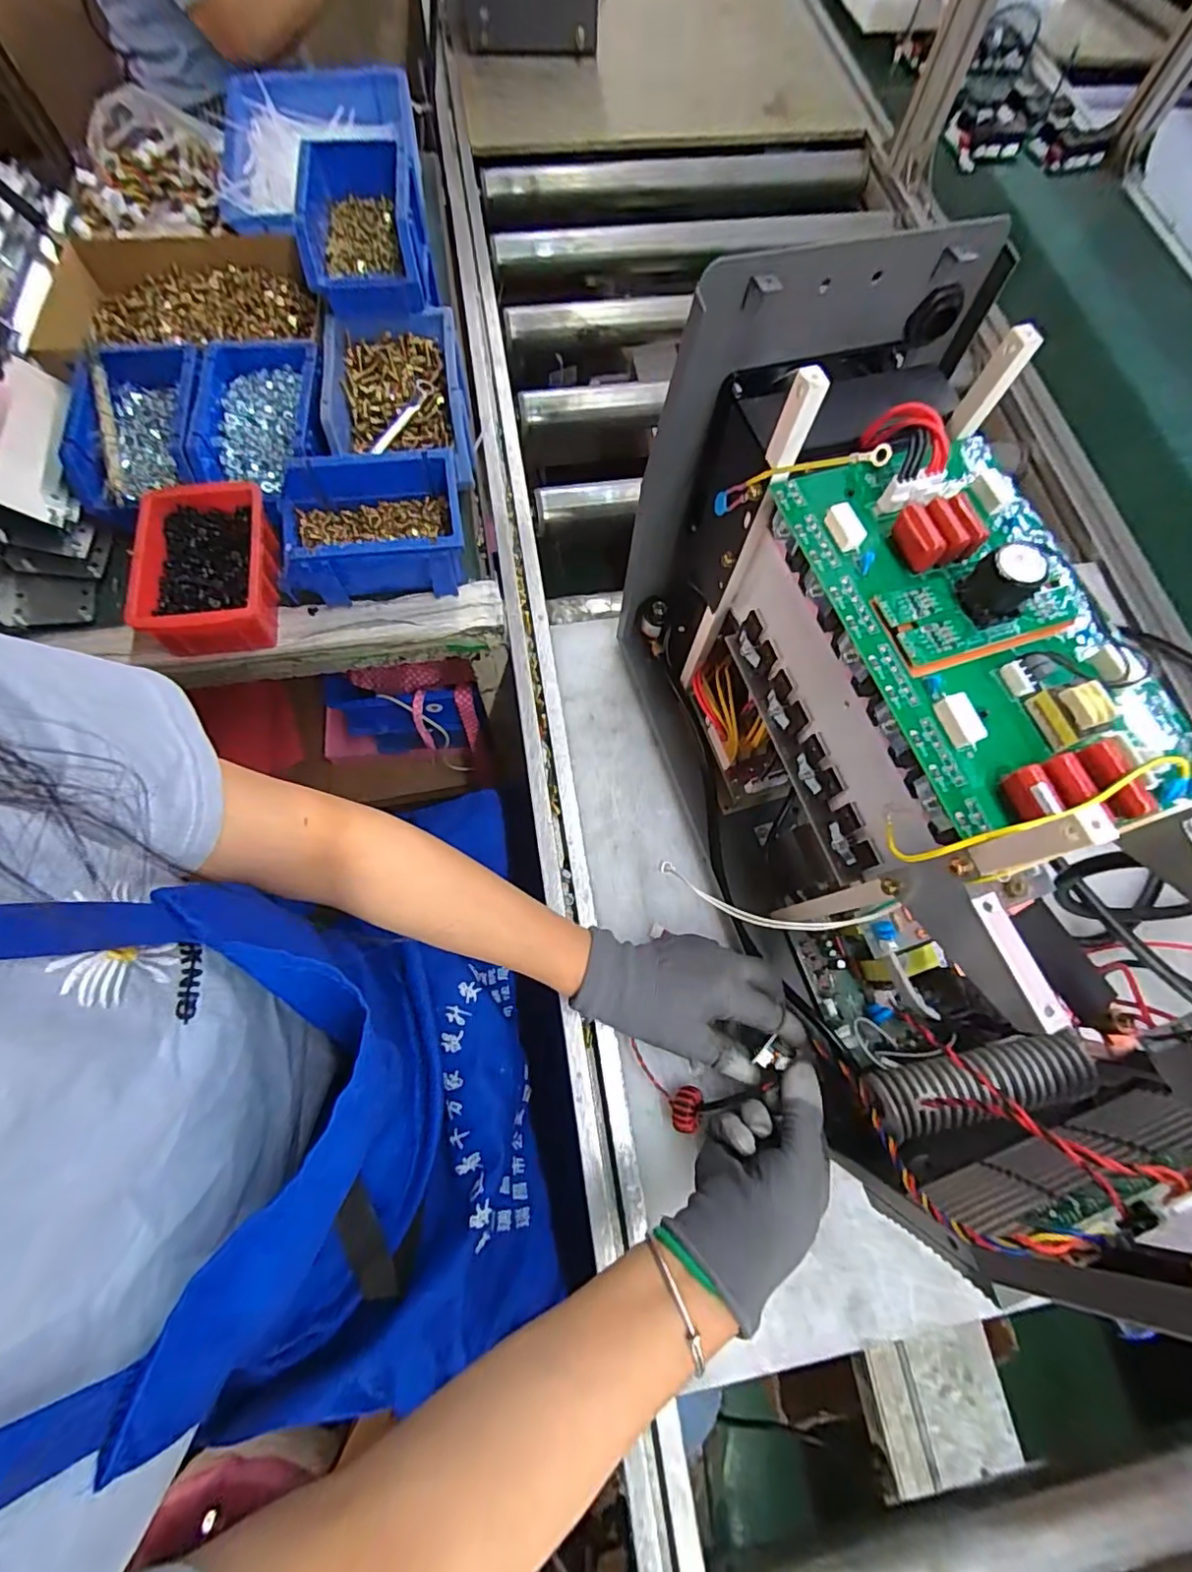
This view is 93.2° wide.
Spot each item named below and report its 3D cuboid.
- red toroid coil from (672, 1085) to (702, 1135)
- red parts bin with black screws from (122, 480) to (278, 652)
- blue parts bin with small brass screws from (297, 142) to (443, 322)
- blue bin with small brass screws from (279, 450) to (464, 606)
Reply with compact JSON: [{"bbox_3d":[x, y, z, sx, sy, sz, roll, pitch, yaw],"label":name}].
[{"bbox_3d":[0.065,0.234,0.412,0.019,0.026,0.029,12,71,2],"label":"red toroid coil"},{"bbox_3d":[-0.336,-0.186,0.487,0.106,0.049,0.146,-15,72,-7],"label":"red parts bin with black screws"},{"bbox_3d":[-0.224,-0.540,0.540,0.111,0.054,0.179,-10,72,-5],"label":"blue parts bin with small brass screws"},{"bbox_3d":[-0.196,-0.223,0.500,0.153,0.071,0.101,-9,71,-5],"label":"blue bin with small brass screws"}]

